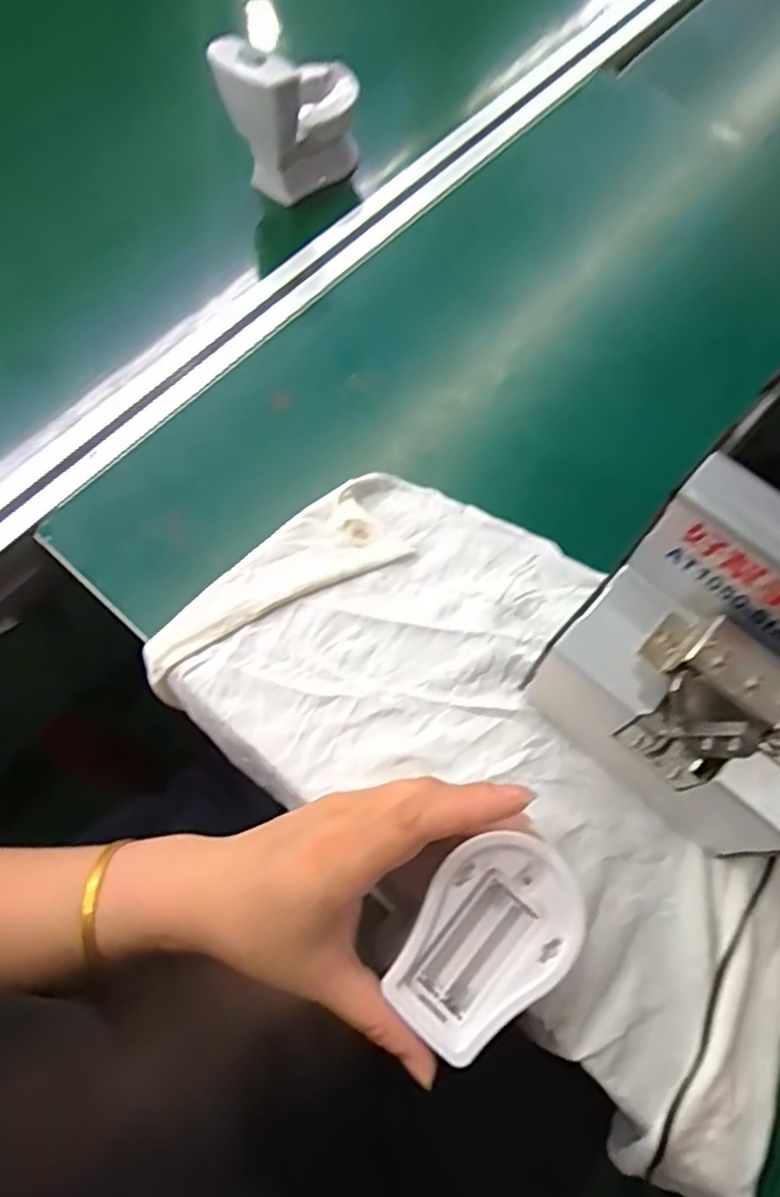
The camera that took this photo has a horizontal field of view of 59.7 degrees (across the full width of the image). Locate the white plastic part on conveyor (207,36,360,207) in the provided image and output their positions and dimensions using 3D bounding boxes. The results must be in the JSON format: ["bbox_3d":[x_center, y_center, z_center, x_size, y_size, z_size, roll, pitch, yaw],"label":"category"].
[{"bbox_3d":[-0.066,-0.358,0.503,0.120,0.107,0.047,-36,71,-14],"label":"white plastic part on conveyor"}]

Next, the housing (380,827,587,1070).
[{"bbox_3d":[0.039,0.142,0.287,0.085,0.021,0.060,-38,72,-15],"label":"housing"}]

